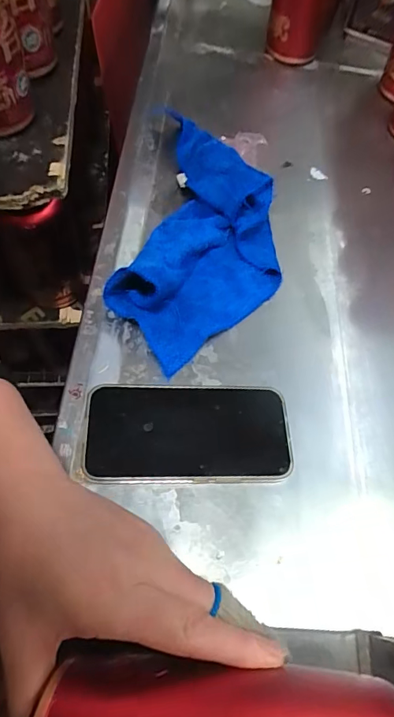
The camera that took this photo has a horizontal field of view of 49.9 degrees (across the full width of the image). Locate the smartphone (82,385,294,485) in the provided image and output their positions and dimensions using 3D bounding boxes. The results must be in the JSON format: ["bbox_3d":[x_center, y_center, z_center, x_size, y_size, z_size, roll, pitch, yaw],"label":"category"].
[{"bbox_3d":[-0.006,0.056,0.327,0.154,0.008,0.078,1,60,-6],"label":"smartphone"}]

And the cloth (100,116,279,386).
[{"bbox_3d":[0.011,-0.131,0.422,0.142,0.057,0.296,9,62,2],"label":"cloth"}]

